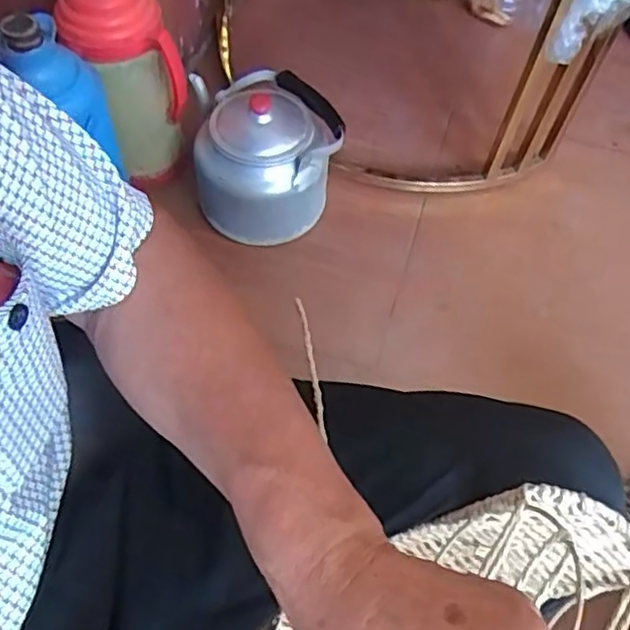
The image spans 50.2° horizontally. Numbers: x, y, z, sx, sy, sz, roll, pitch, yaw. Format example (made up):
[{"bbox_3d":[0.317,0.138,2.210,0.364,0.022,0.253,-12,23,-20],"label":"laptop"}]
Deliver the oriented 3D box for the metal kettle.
[{"bbox_3d":[-0.077,-0.252,1.072,0.222,0.186,0.223,-1,59,-4],"label":"metal kettle"}]

